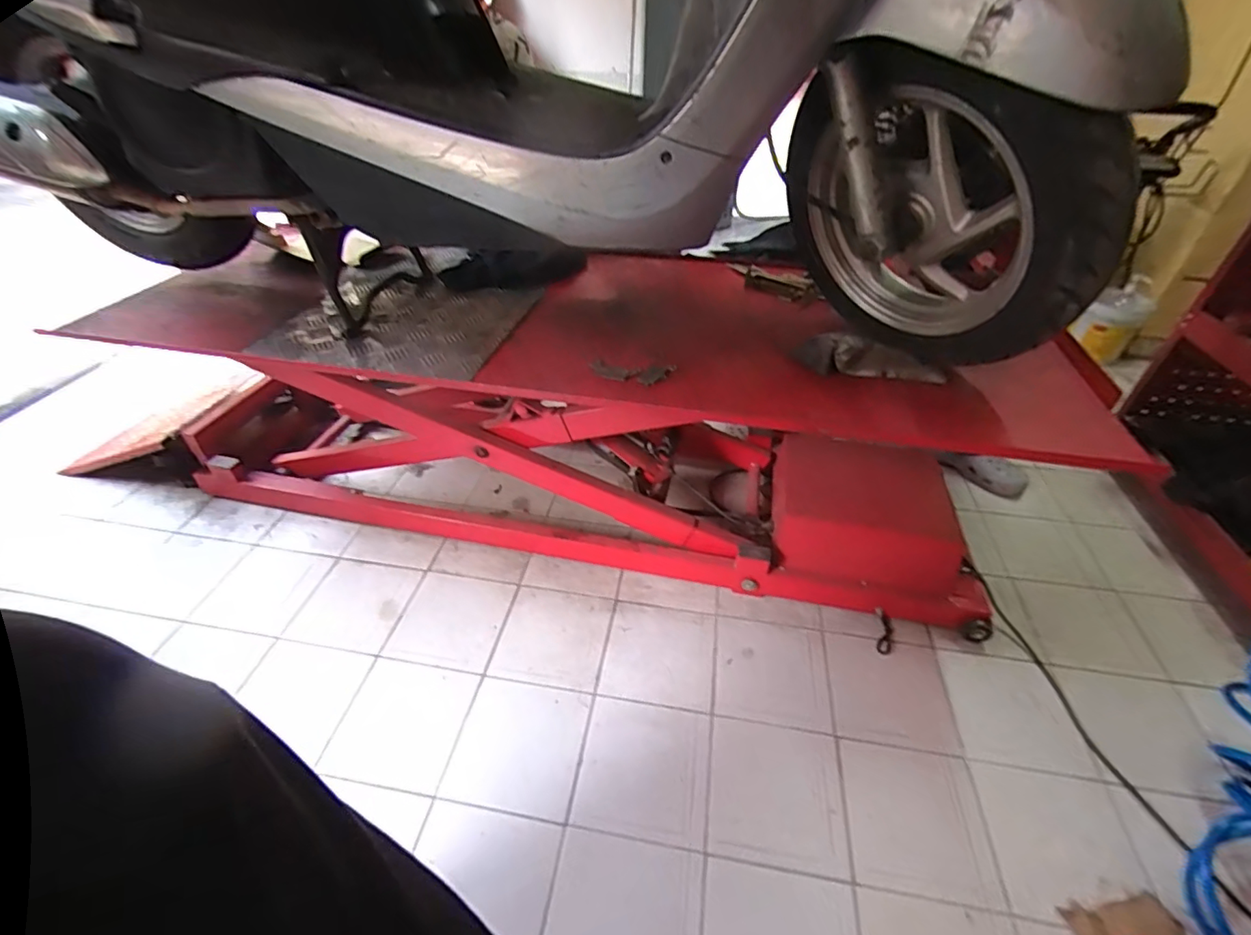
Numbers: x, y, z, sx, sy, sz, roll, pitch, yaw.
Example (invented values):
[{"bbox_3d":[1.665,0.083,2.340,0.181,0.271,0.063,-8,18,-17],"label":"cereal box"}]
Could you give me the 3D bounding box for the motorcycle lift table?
[{"bbox_3d":[-0.177,-0.111,1.135,1.729,0.486,0.510,6,41,7],"label":"motorcycle lift table"}]

